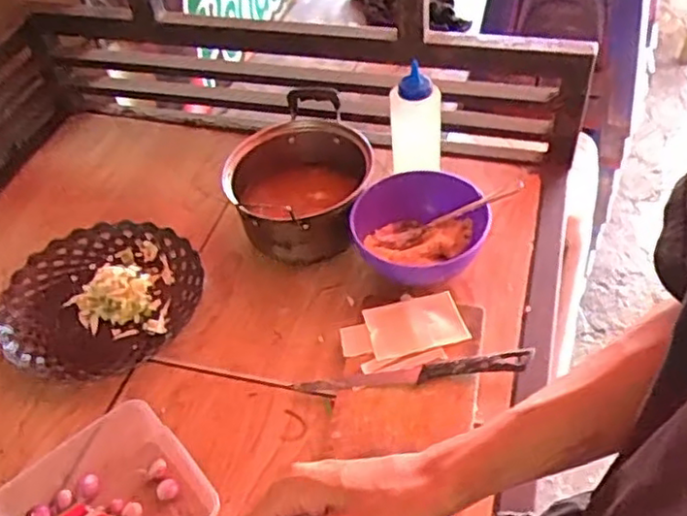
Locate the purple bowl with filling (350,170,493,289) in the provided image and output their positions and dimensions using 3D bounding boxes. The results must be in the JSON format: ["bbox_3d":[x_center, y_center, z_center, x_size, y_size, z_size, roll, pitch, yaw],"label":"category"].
[{"bbox_3d":[0.088,-0.020,0.762,0.146,0.084,0.137,-2,47,2],"label":"purple bowl with filling"}]

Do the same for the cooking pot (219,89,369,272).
[{"bbox_3d":[-0.053,-0.115,0.838,0.166,0.126,0.251,1,47,7],"label":"cooking pot"}]

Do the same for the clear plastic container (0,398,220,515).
[{"bbox_3d":[-0.211,0.223,0.598,0.159,0.050,0.154,-34,52,-23],"label":"clear plastic container"}]

